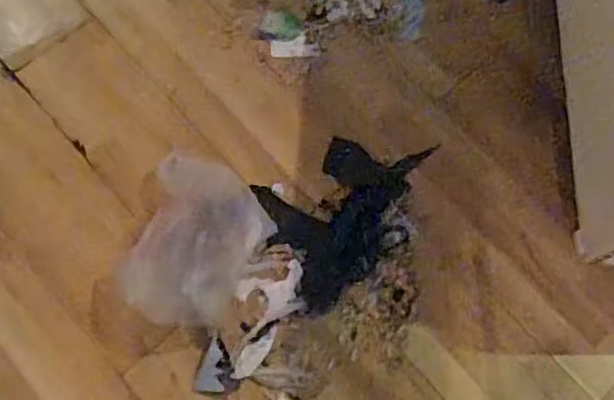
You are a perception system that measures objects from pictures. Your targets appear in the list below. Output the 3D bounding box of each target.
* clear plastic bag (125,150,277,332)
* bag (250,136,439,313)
[{"bbox_3d":[-0.200,0.073,1.237,0.248,0.081,0.318,13,74,2],"label":"clear plastic bag"},{"bbox_3d":[0.091,0.010,1.287,0.356,0.033,0.254,-33,78,-10],"label":"bag"}]

